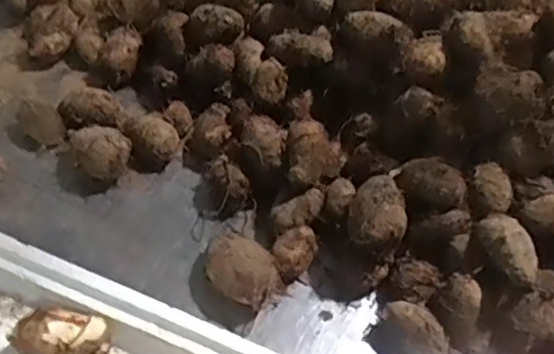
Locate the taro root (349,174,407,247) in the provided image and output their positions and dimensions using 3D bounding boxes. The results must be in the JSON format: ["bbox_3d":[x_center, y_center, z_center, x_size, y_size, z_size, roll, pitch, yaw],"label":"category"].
[{"bbox_3d":[0.090,0.036,0.565,0.051,0.053,0.069,12,50,4],"label":"taro root"}]

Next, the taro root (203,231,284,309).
[{"bbox_3d":[-0.030,0.082,0.560,0.075,0.049,0.051,38,57,22],"label":"taro root"}]

